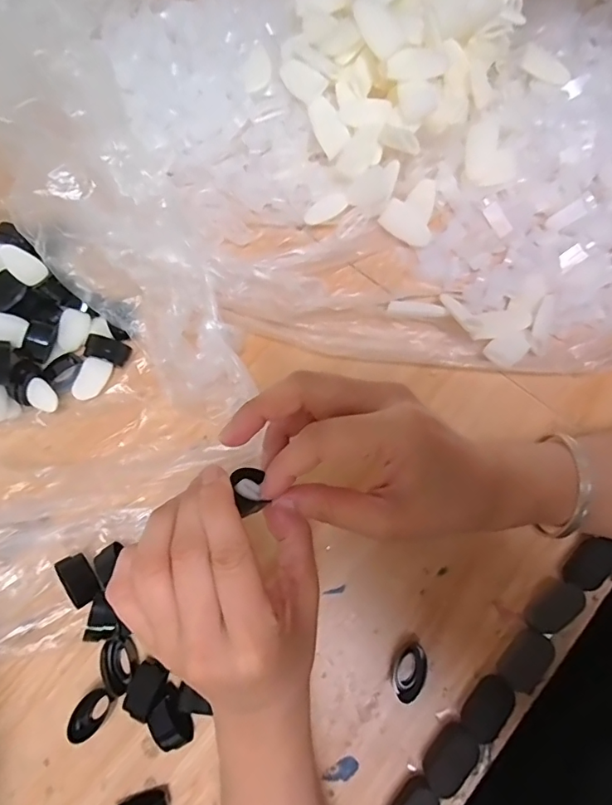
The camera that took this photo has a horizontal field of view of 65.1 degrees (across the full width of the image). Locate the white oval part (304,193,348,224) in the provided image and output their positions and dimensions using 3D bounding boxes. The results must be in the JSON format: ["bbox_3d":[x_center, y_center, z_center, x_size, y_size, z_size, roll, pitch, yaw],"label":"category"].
[{"bbox_3d":[0.016,-0.159,0.395,0.036,0.006,0.016,-28,74,-6],"label":"white oval part"}]

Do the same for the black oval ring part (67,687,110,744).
[{"bbox_3d":[-0.139,0.201,0.309,0.026,0.015,0.020,-42,76,-10],"label":"black oval ring part"}]

